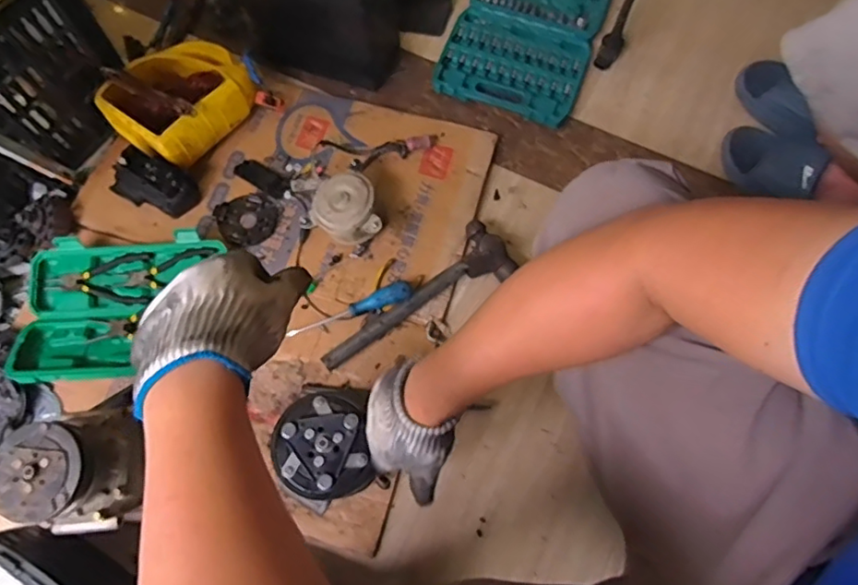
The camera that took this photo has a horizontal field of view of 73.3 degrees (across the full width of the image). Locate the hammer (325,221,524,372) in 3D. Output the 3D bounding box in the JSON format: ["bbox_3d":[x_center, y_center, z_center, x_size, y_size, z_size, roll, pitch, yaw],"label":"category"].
[{"bbox_3d":[-0.005,0.026,0.871,0.326,0.043,0.099,-43,75,-14],"label":"hammer"}]

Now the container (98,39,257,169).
[{"bbox_3d":[-0.405,-0.322,0.950,0.176,0.107,0.217,36,73,13],"label":"container"}]

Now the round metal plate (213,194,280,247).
[{"bbox_3d":[-0.292,-0.120,0.935,0.094,0.008,0.087,0,69,0],"label":"round metal plate"}]

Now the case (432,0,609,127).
[{"bbox_3d":[0.194,-0.516,1.084,0.255,0.038,0.435,19,70,7],"label":"case"}]

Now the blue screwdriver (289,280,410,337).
[{"bbox_3d":[-0.116,0.026,0.870,0.186,0.024,0.028,-21,71,4],"label":"blue screwdriver"}]

